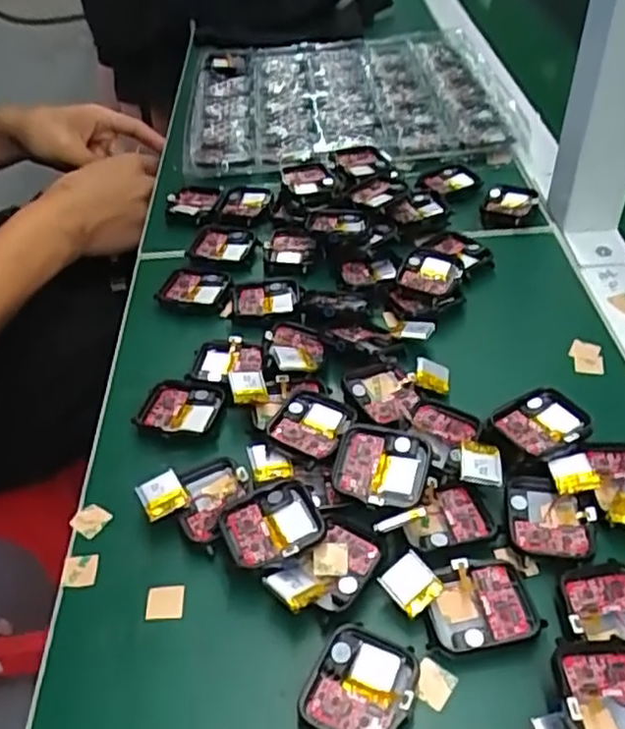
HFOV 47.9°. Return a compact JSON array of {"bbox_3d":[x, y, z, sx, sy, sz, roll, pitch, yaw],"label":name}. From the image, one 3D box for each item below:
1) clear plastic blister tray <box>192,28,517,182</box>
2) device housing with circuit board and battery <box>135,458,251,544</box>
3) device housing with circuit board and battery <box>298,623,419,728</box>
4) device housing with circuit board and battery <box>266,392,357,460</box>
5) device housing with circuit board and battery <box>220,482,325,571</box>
[{"bbox_3d":[0.026,-0.247,0.658,0.276,0.031,0.249,-5,42,-1],"label":"clear plastic blister tray"},{"bbox_3d":[-0.052,0.065,0.334,0.047,0.019,0.043,-29,48,-25],"label":"device housing with circuit board and battery"},{"bbox_3d":[0.019,0.124,0.270,0.037,0.014,0.043,19,47,23],"label":"device housing with circuit board and battery"},{"bbox_3d":[0.000,0.030,0.353,0.035,0.010,0.039,15,45,19],"label":"device housing with circuit board and battery"},{"bbox_3d":[-0.016,0.075,0.316,0.044,0.014,0.035,-17,44,-14],"label":"device housing with circuit board and battery"}]

